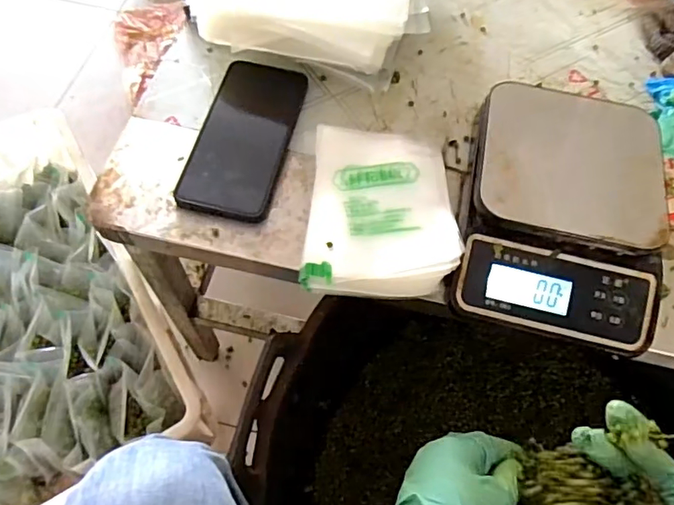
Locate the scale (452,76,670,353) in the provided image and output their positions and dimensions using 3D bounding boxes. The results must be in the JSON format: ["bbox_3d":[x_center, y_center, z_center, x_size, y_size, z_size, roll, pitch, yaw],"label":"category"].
[{"bbox_3d":[0.181,-0.037,0.422,0.149,0.045,0.206,11,63,2],"label":"scale"}]

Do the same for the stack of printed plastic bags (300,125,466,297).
[{"bbox_3d":[0.037,-0.036,0.431,0.118,0.025,0.145,6,63,0],"label":"stack of printed plastic bags"}]

